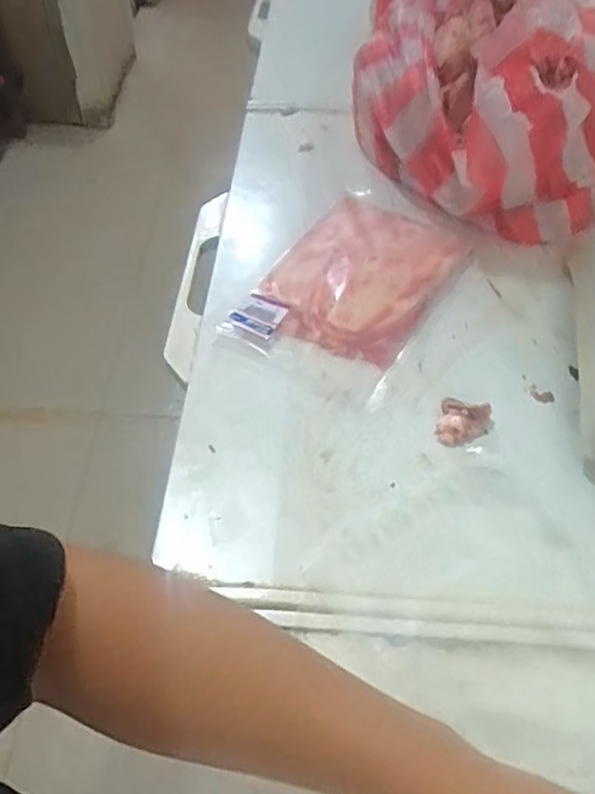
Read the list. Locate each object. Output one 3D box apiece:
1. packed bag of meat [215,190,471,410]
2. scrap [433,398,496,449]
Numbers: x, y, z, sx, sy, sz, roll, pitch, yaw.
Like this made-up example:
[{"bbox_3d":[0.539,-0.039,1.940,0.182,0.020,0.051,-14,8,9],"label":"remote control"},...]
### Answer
[{"bbox_3d":[0.064,-0.130,0.668,0.178,0.033,0.283,26,56,17],"label":"packed bag of meat"},{"bbox_3d":[0.152,0.025,0.562,0.048,0.021,0.045,15,53,9],"label":"scrap"}]

